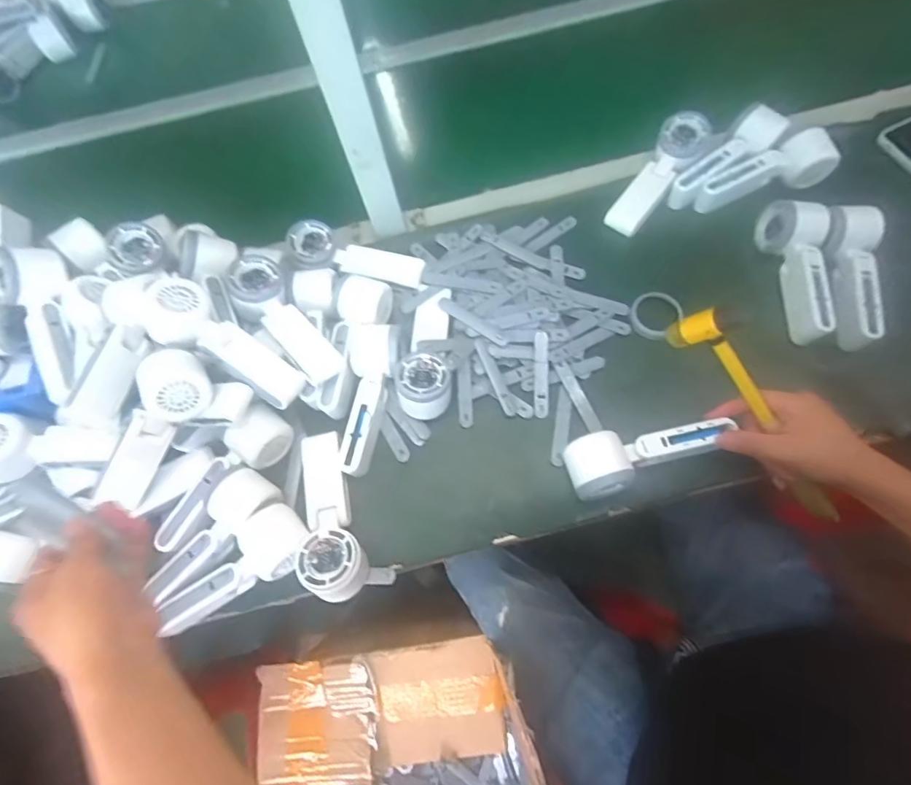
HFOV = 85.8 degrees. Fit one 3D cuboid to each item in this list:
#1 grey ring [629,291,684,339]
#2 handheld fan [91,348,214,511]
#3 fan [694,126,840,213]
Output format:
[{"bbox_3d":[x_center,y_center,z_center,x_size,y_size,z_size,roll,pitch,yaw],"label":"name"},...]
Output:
[{"bbox_3d":[0.234,-0.094,0.575,0.063,0.005,0.052,-39,71,-13],"label":"grey ring"},{"bbox_3d":[-0.302,0.040,0.488,0.059,0.061,0.168,38,105,16],"label":"handheld fan"},{"bbox_3d":[0.383,-0.260,0.607,0.158,0.061,0.059,-26,68,-8],"label":"fan"}]

